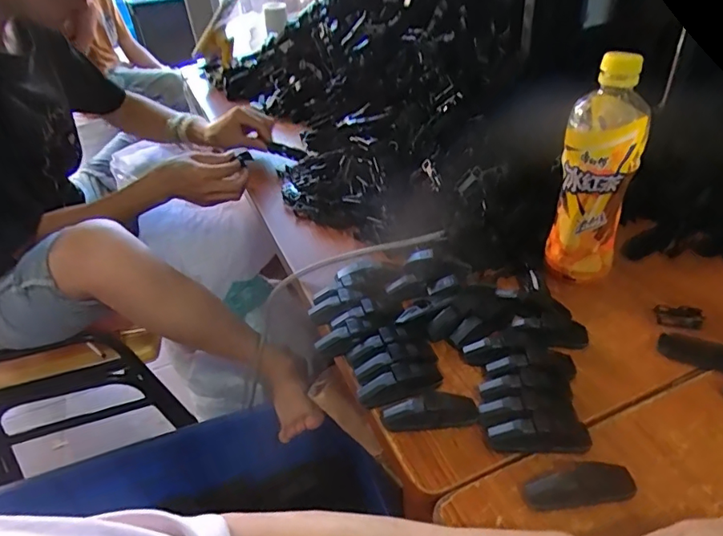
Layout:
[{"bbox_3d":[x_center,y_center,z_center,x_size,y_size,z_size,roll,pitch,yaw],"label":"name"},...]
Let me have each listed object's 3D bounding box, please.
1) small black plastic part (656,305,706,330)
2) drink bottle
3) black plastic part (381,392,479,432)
[{"bbox_3d":[0.296,0.045,0.478,0.039,0.008,0.021,8,41,15],"label":"small black plastic part"},{"bbox_3d":[0.222,-0.093,0.487,0.065,0.191,0.078,12,43,20],"label":"drink bottle"},{"bbox_3d":[0.054,0.111,0.405,0.074,0.021,0.019,-5,40,0],"label":"black plastic part"}]

